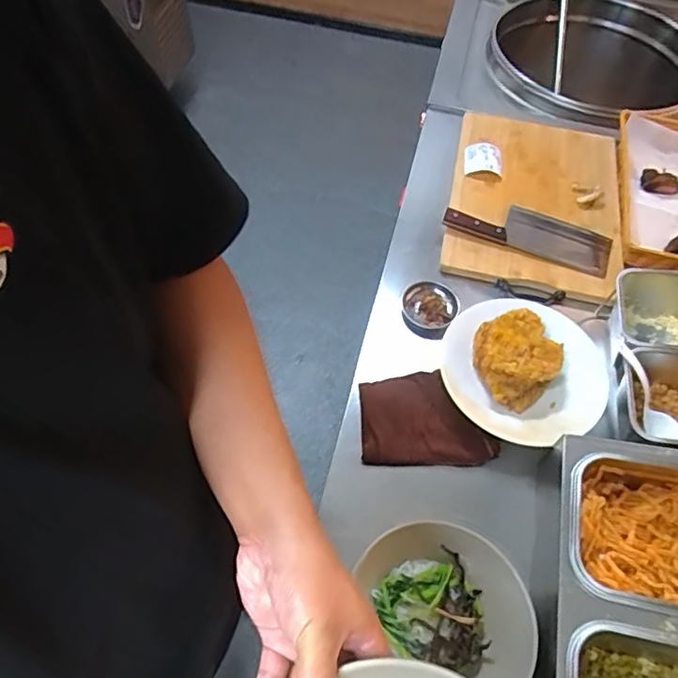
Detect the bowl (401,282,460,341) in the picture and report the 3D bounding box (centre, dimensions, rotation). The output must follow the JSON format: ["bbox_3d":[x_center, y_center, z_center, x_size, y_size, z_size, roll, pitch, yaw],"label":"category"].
[{"bbox_3d":[0.148,-0.052,0.945,0.093,0.041,0.102,2,57,-2],"label":"bowl"}]

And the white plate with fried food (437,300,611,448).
[{"bbox_3d":[0.276,0.045,0.826,0.240,0.081,0.224,2,57,-2],"label":"white plate with fried food"}]

